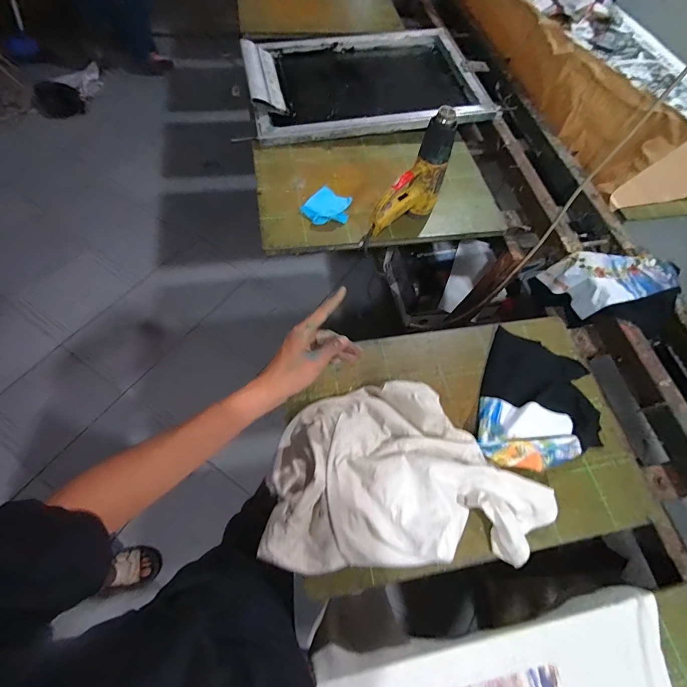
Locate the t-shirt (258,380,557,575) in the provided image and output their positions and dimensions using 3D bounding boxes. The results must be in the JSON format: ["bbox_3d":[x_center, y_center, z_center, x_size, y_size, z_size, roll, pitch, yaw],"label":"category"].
[{"bbox_3d":[0.101,0.189,0.568,0.429,0.087,0.272,1,62,-5],"label":"t-shirt"}]

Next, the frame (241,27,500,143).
[{"bbox_3d":[0.055,-0.782,1.076,0.655,0.067,0.463,-9,63,-10],"label":"frame"}]

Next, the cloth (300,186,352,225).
[{"bbox_3d":[-0.037,-0.326,0.858,0.106,0.032,0.121,30,63,10],"label":"cloth"}]

